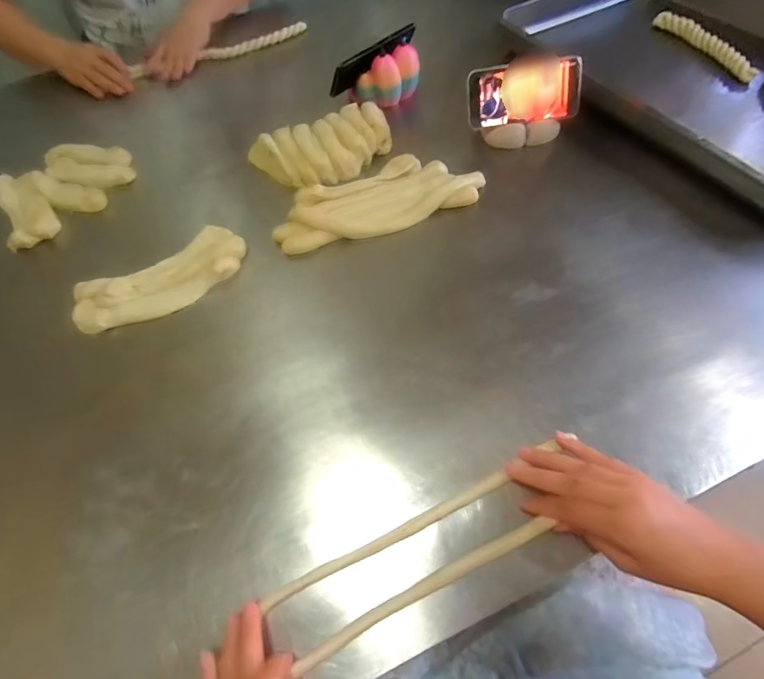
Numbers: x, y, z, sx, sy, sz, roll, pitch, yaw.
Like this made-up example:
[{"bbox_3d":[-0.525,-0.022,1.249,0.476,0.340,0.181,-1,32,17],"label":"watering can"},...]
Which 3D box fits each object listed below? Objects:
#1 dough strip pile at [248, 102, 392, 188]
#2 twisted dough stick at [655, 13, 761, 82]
[{"bbox_3d":[-0.083,-0.281,0.631,0.197,0.038,0.122,-26,61,-10],"label":"dough strip pile"},{"bbox_3d":[0.525,-0.481,0.703,0.024,0.023,0.215,-20,60,-7],"label":"twisted dough stick"}]

